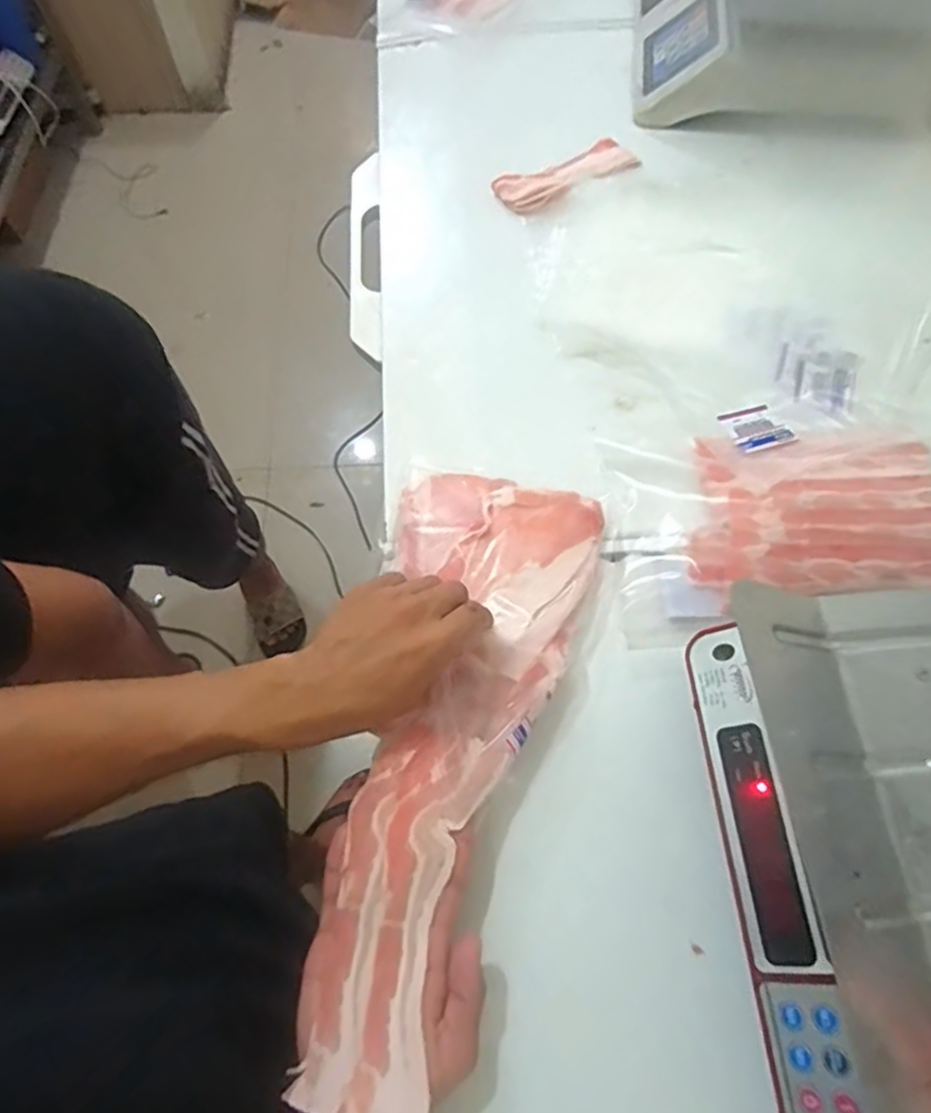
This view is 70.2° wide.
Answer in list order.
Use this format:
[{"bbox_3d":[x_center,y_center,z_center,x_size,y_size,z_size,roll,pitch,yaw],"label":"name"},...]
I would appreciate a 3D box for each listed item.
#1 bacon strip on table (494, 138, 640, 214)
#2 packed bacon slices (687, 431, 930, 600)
[{"bbox_3d":[0.114,-0.418,0.730,0.163,0.012,0.058,-25,67,-12],"label":"bacon strip on table"},{"bbox_3d":[0.290,-0.036,0.539,0.210,0.029,0.147,0,64,0],"label":"packed bacon slices"}]

